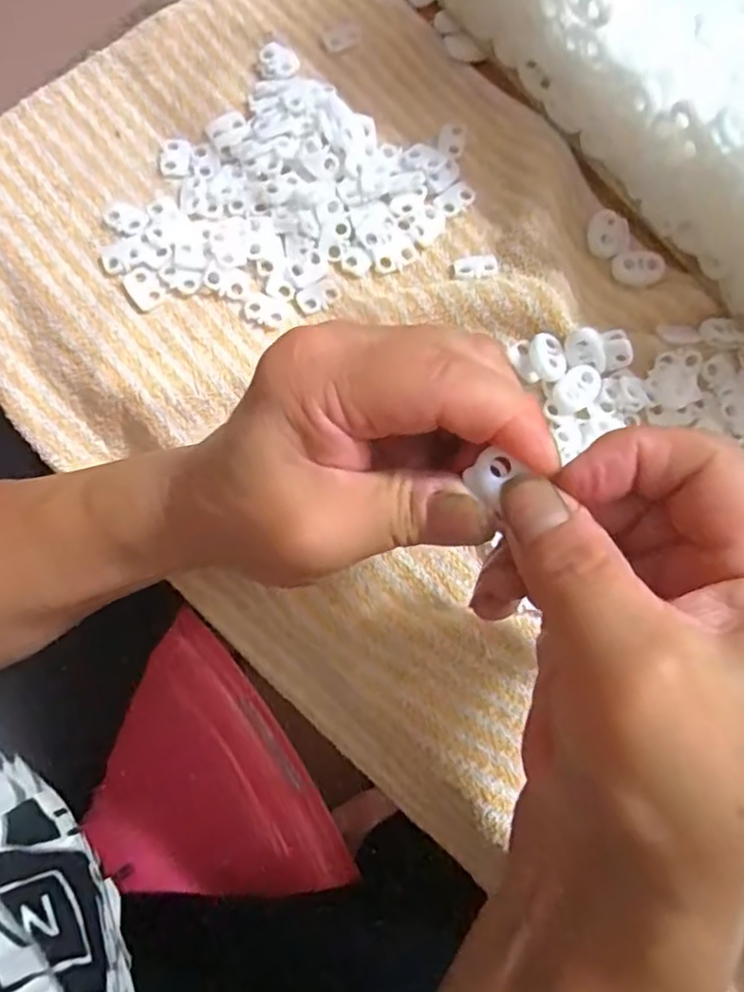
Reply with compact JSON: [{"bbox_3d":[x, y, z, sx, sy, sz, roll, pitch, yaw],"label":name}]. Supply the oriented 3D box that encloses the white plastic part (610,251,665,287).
[{"bbox_3d":[0.117,-0.100,0.284,0.020,0.004,0.015,-8,78,-1],"label":"white plastic part"}]

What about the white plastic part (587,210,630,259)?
[{"bbox_3d":[0.106,-0.117,0.290,0.019,0.005,0.020,0,78,0],"label":"white plastic part"}]

